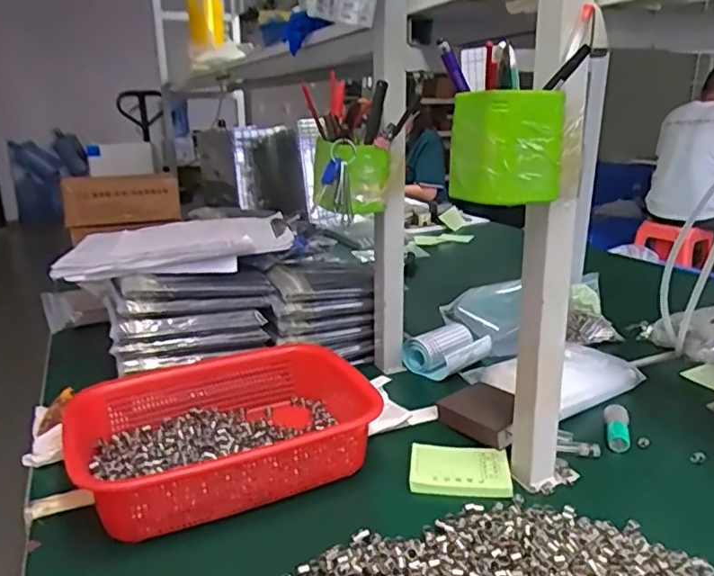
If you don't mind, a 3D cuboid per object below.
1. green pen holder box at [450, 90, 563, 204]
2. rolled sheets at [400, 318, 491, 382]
[{"bbox_3d":[0.116,-0.107,0.461,0.070,0.077,0.064,-8,18,-23],"label":"green pen holder box"},{"bbox_3d":[0.129,0.091,0.840,0.108,0.048,0.084,-13,22,-43],"label":"rolled sheets"}]

